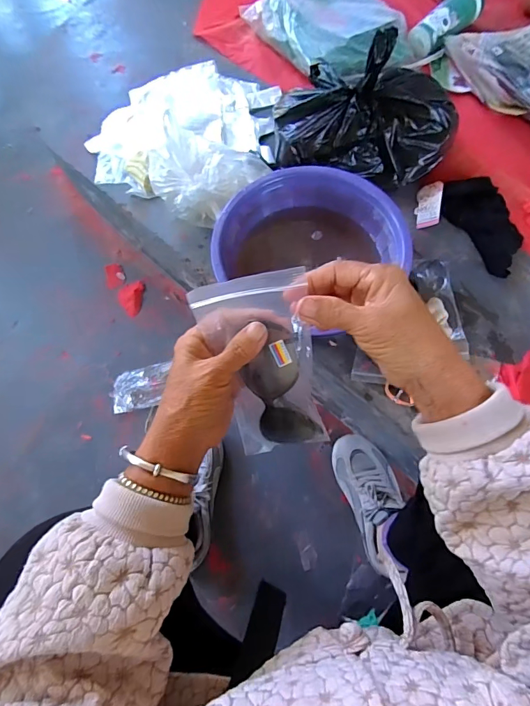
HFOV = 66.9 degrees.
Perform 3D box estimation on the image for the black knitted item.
[{"bbox_3d":[0.384,-0.225,0.691,0.103,0.050,0.193,-15,70,-3],"label":"black knitted item"}]

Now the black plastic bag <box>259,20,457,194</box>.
[{"bbox_3d":[0.168,-0.420,0.673,0.312,0.214,0.182,4,70,4],"label":"black plastic bag"}]

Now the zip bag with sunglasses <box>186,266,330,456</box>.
[{"bbox_3d":[0.000,0.019,0.337,0.082,0.174,0.038,-13,29,-2],"label":"zip bag with sunglasses"}]

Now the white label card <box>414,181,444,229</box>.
[{"bbox_3d":[0.296,-0.268,0.727,0.045,0.006,0.087,3,76,40],"label":"white label card"}]

